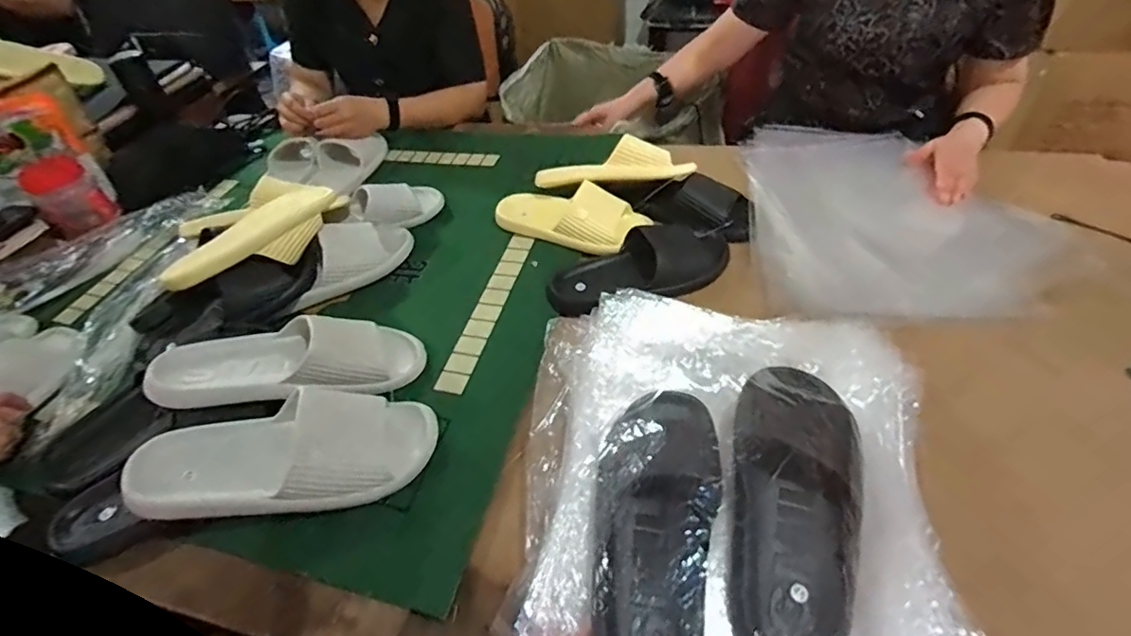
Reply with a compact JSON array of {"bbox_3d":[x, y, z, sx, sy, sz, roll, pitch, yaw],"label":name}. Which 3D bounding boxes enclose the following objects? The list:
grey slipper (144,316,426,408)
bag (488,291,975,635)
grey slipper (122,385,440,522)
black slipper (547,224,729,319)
[{"bbox_3d":[-0.320,0.043,0.643,0.292,0.067,0.106,-5,45,-16],"label":"grey slipper"},{"bbox_3d":[0.139,0.164,0.493,0.377,0.101,0.437,2,47,7],"label":"bag"},{"bbox_3d":[-0.282,0.144,0.563,0.289,0.078,0.115,-6,59,-18],"label":"grey slipper"},{"bbox_3d":[0.105,-0.073,0.770,0.261,0.054,0.122,-6,46,0],"label":"black slipper"}]

